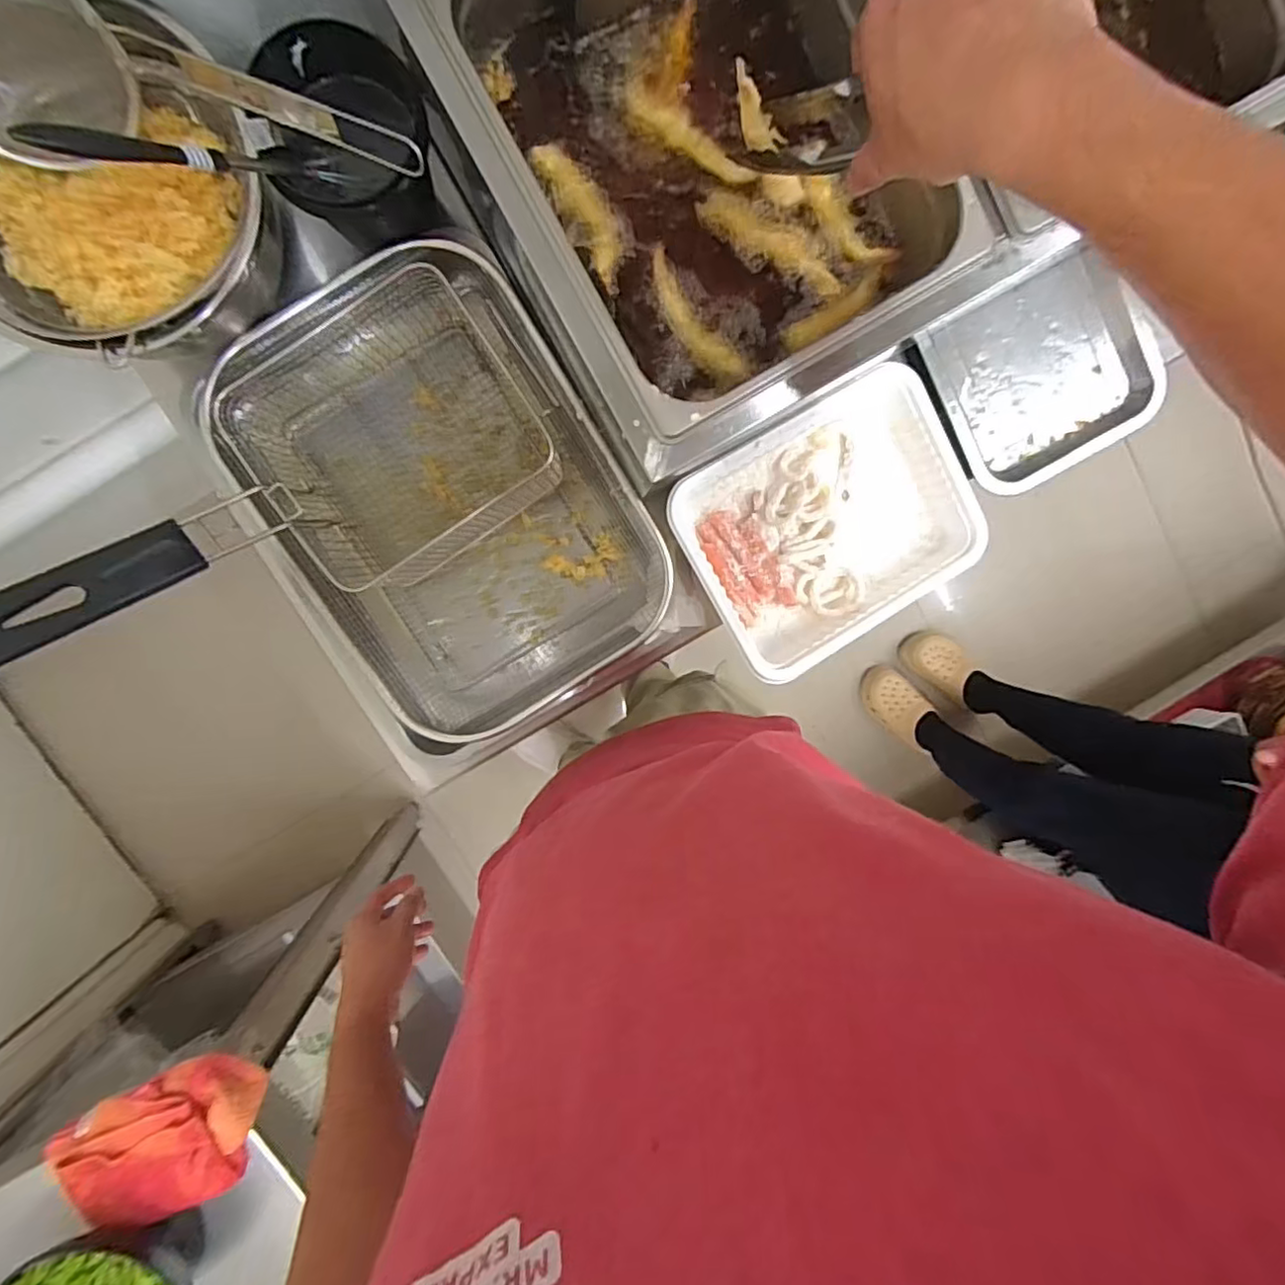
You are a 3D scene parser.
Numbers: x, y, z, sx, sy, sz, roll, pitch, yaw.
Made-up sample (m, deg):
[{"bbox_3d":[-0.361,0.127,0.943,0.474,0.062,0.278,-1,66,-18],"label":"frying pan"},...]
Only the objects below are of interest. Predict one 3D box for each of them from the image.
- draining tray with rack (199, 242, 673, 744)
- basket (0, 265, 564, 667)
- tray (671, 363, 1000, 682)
[{"bbox_3d":[-0.165,-0.120,0.554,0.269,0.081,0.374,-31,99,0],"label":"draining tray with rack"},{"bbox_3d":[-0.260,-0.130,0.459,0.358,0.230,0.214,-33,99,0],"label":"basket"},{"bbox_3d":[0.167,-0.107,0.574,0.252,0.069,0.197,-31,99,0],"label":"tray"}]

